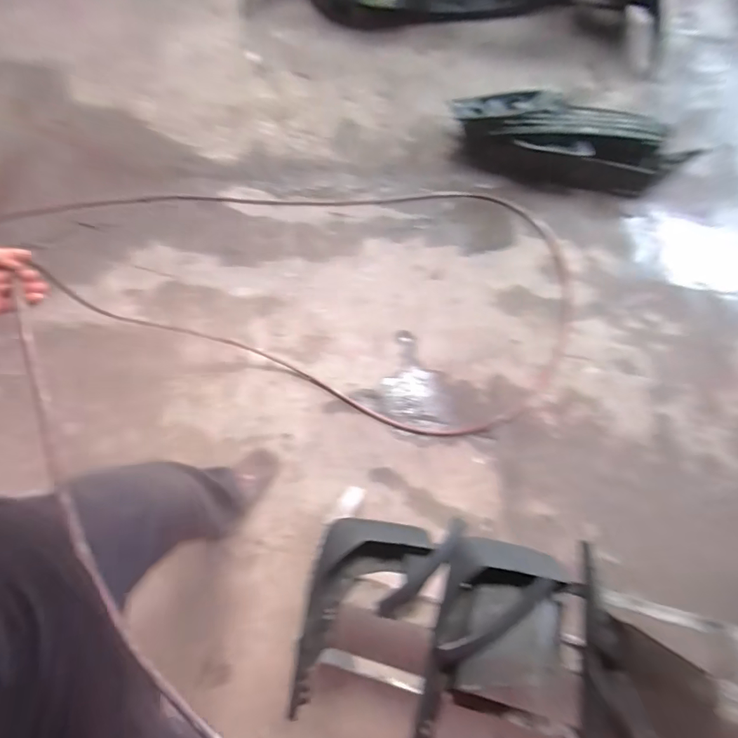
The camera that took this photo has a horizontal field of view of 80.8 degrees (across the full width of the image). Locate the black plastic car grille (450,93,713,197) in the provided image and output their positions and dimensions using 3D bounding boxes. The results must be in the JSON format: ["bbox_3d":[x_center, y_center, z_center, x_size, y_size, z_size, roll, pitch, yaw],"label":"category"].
[{"bbox_3d":[0.746,-0.845,1.598,0.869,0.183,0.288,10,69,4],"label":"black plastic car grille"}]

